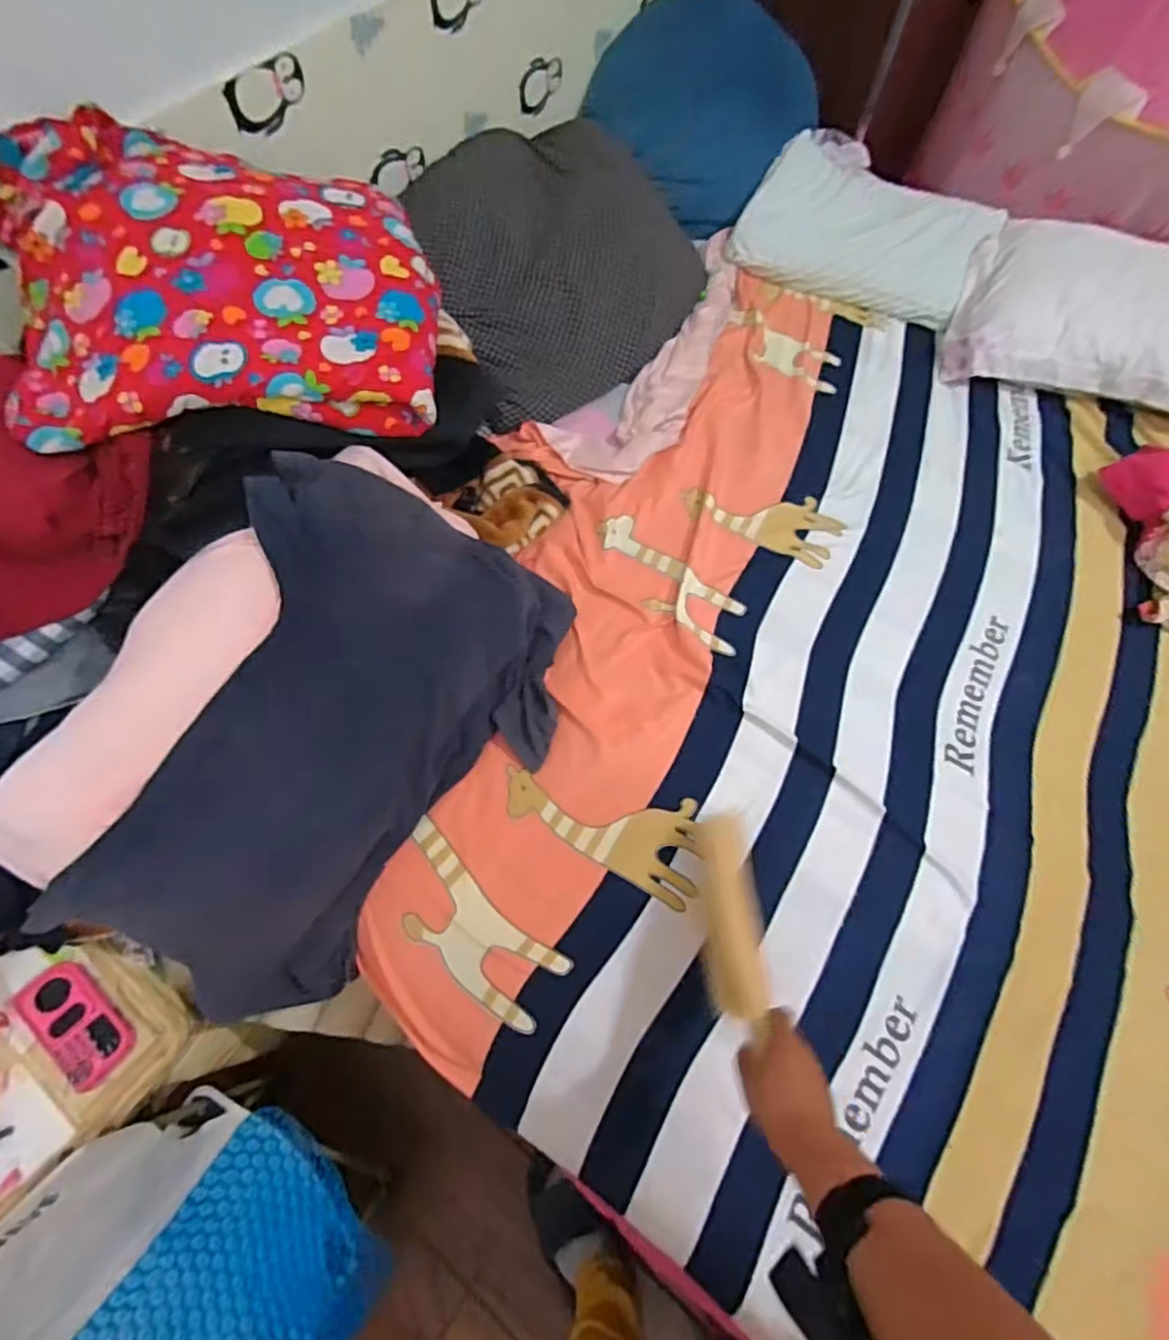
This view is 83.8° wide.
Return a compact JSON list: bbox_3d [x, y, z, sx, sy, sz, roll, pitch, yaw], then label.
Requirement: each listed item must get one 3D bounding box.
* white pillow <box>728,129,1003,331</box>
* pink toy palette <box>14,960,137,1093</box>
[{"bbox_3d":[0.533,-0.840,1.261,0.435,0.073,0.284,29,97,7],"label":"white pillow"},{"bbox_3d":[-0.564,0.390,0.724,0.139,0.030,0.070,39,72,13],"label":"pink toy palette"}]

